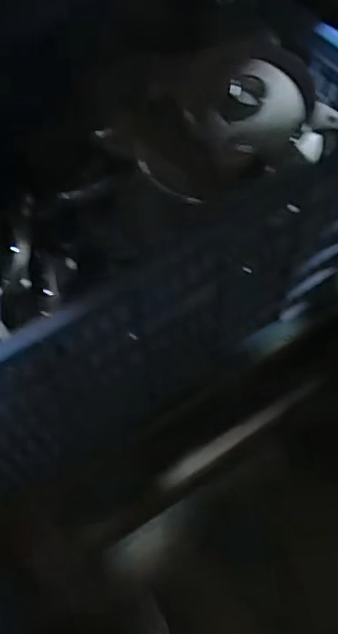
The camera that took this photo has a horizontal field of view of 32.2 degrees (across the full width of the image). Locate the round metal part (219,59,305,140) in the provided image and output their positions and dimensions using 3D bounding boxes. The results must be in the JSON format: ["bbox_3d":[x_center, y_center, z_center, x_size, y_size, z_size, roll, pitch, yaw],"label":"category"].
[{"bbox_3d":[0.097,-0.222,0.605,0.083,0.032,0.083,-2,60,3],"label":"round metal part"}]

